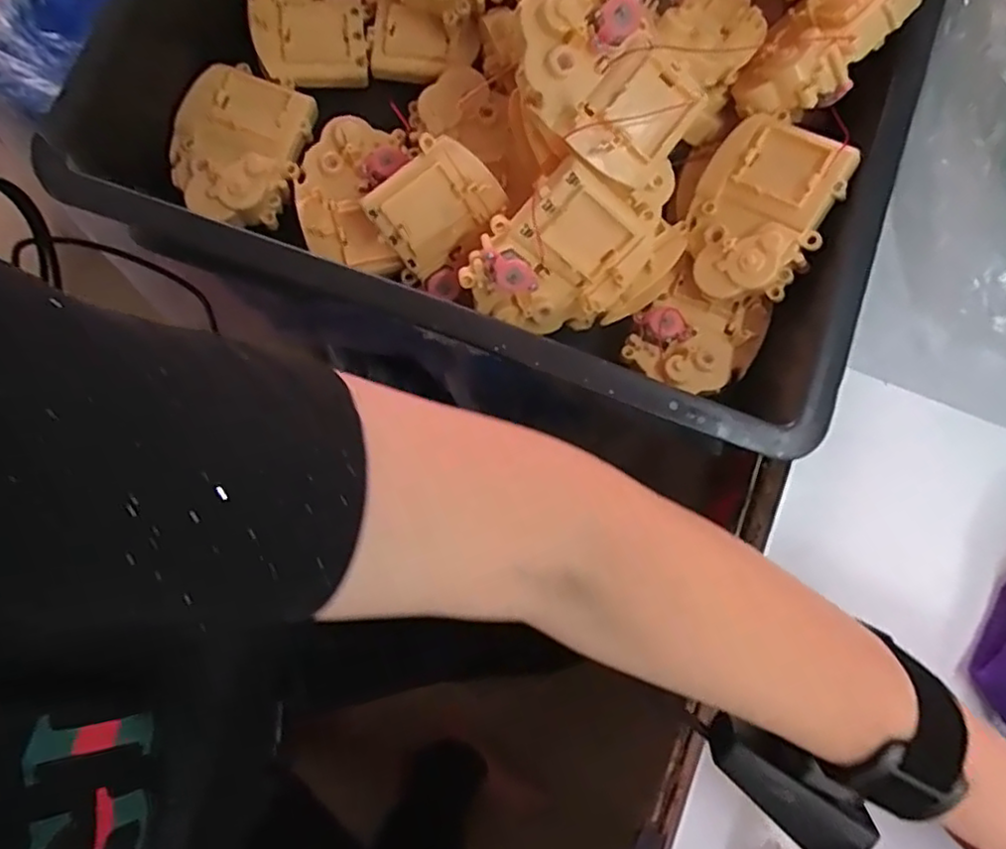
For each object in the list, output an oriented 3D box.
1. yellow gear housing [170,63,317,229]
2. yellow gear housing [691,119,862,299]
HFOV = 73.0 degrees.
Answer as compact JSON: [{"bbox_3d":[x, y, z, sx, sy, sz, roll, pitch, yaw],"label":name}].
[{"bbox_3d":[-0.154,-0.162,0.396,0.072,0.022,0.088,26,81,1],"label":"yellow gear housing"},{"bbox_3d":[0.140,-0.115,0.378,0.070,0.030,0.093,36,103,28],"label":"yellow gear housing"}]

